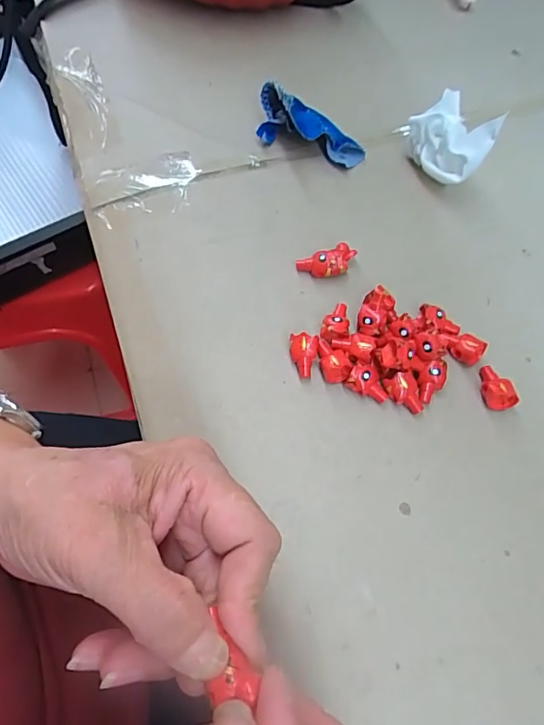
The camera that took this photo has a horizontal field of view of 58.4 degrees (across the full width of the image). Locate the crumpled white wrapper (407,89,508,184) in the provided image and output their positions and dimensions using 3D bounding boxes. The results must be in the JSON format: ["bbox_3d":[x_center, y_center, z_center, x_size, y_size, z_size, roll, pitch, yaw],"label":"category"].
[{"bbox_3d":[0.125,-0.157,0.342,0.055,0.052,0.053,1,63,-1],"label":"crumpled white wrapper"}]

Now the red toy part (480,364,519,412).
[{"bbox_3d":[0.127,0.015,0.280,0.015,0.016,0.027,-19,66,-11],"label":"red toy part"}]

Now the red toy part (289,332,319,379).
[{"bbox_3d":[0.017,-0.004,0.282,0.016,0.016,0.021,12,64,4],"label":"red toy part"}]

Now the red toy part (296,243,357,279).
[{"bbox_3d":[0.036,-0.064,0.311,0.038,0.015,0.016,-11,64,-7],"label":"red toy part"}]

